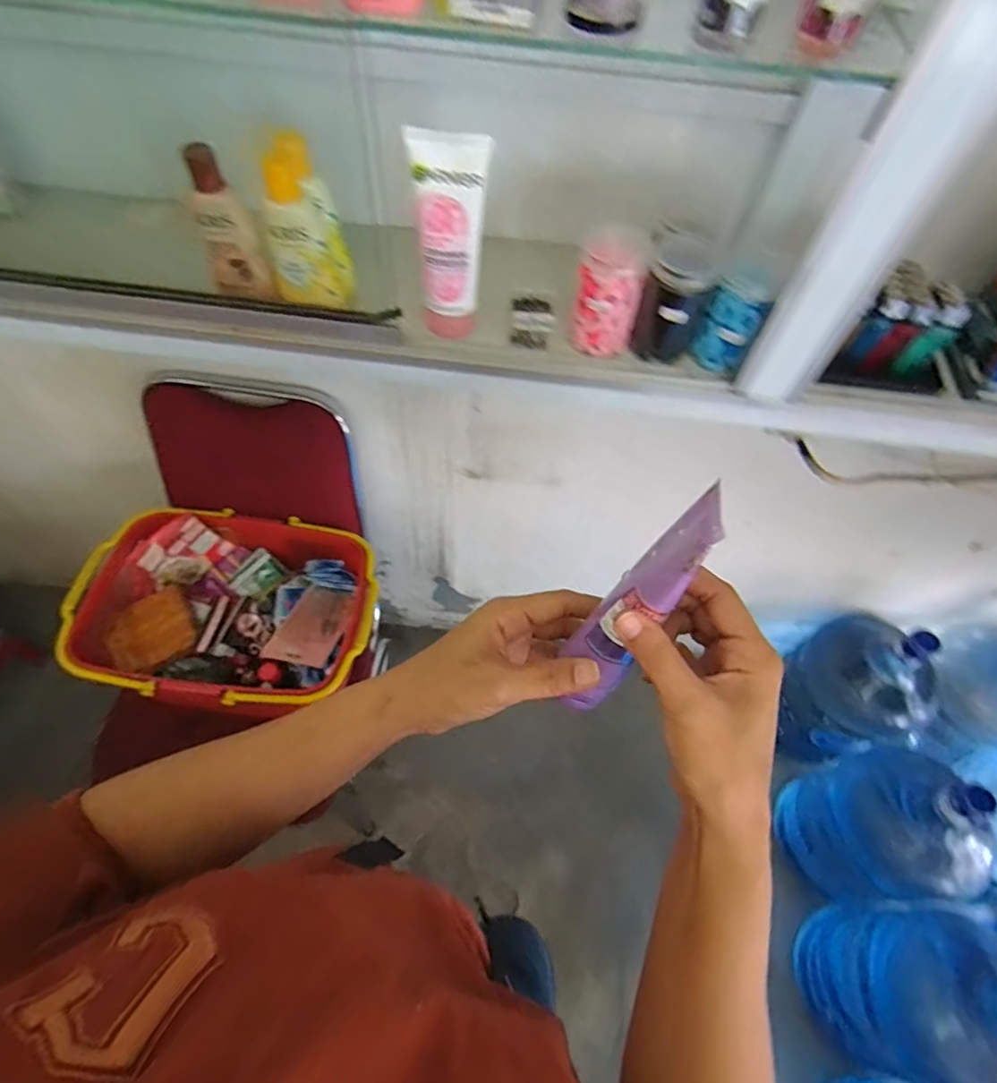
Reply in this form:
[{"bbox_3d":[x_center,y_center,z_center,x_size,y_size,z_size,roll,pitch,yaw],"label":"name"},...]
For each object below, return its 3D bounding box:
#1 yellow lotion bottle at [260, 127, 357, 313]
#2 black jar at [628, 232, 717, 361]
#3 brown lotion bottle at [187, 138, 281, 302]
[{"bbox_3d":[-0.153,-0.245,0.442,0.061,0.115,0.047,-10,59,-10],"label":"yellow lotion bottle"},{"bbox_3d":[0.148,-0.199,0.471,0.050,0.085,0.053,20,59,8],"label":"black jar"},{"bbox_3d":[-0.209,-0.241,0.434,0.040,0.107,0.021,-22,62,-17],"label":"brown lotion bottle"}]

